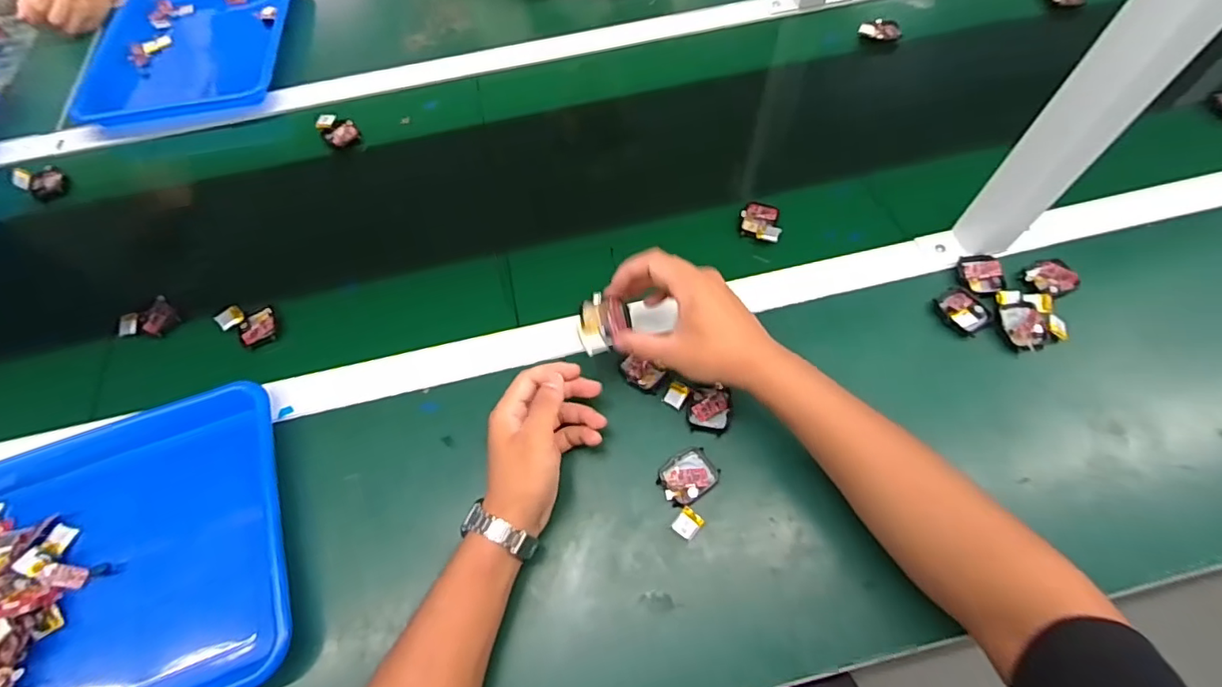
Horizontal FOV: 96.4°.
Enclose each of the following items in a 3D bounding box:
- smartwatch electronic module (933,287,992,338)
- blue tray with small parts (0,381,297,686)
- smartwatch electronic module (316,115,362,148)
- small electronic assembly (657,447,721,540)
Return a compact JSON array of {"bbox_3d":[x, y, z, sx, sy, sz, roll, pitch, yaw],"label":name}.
[{"bbox_3d":[0.332,-0.031,0.516,0.035,0.010,0.048,-30,65,-11],"label":"smartwatch electronic module"},{"bbox_3d":[-0.433,0.188,0.448,0.336,0.046,0.277,-20,63,-7],"label":"blue tray with small parts"},{"bbox_3d":[-0.338,-0.266,0.678,0.039,0.016,0.052,-39,67,-15],"label":"smartwatch electronic module"},{"bbox_3d":[0.061,0.120,0.454,0.046,0.010,0.070,19,66,13],"label":"small electronic assembly"}]

